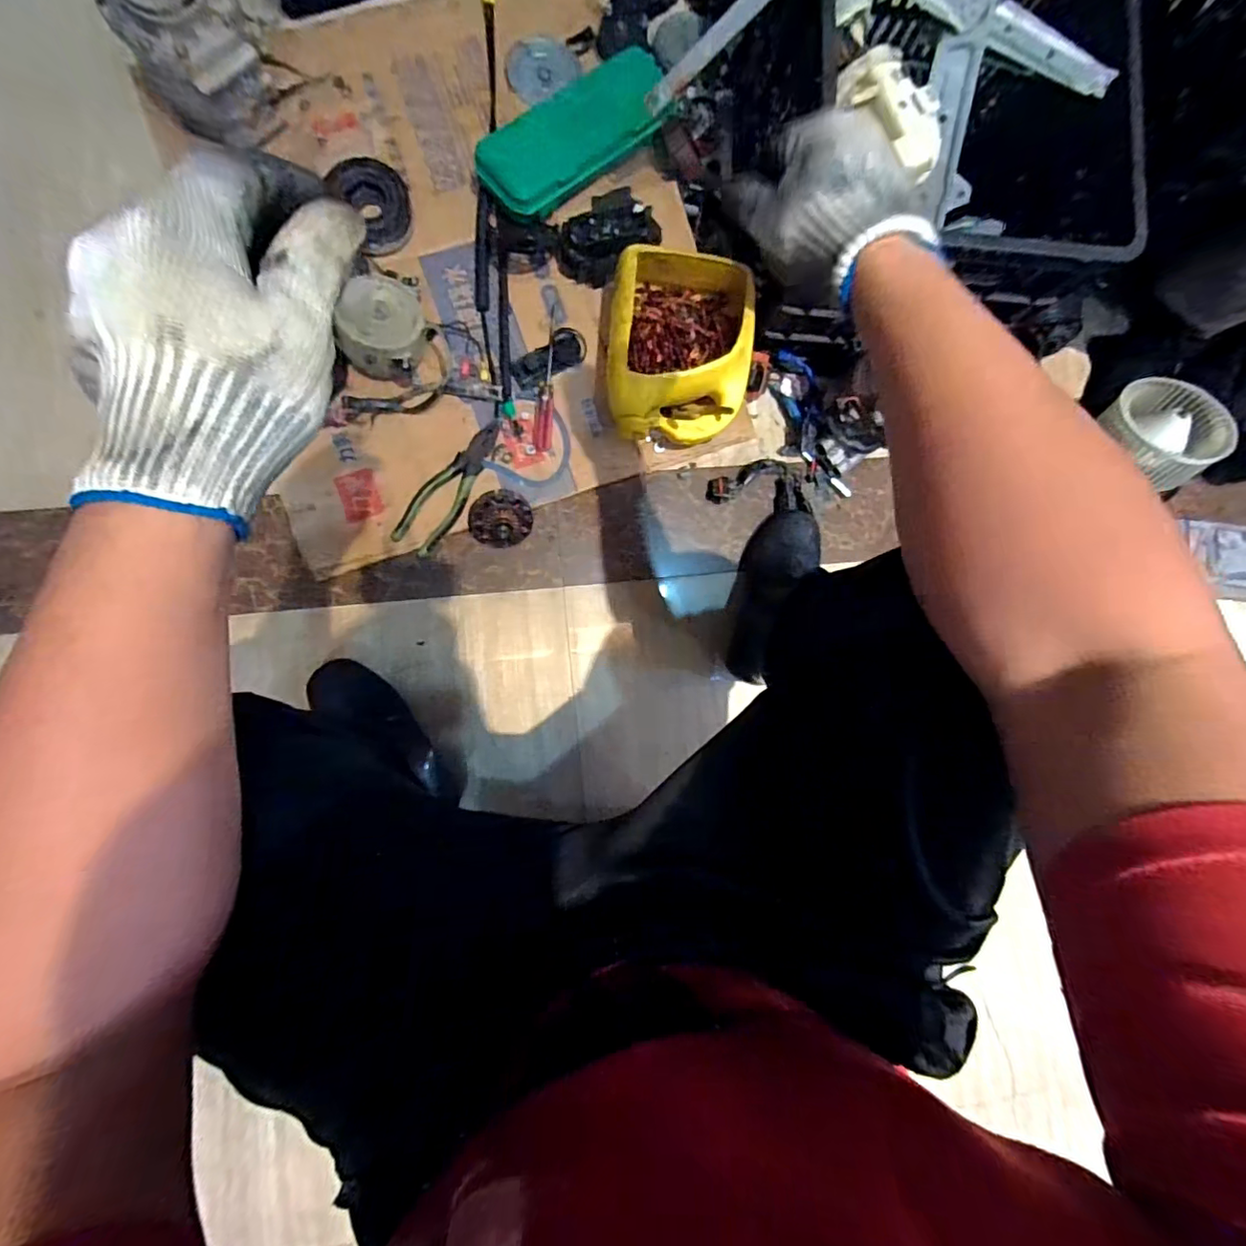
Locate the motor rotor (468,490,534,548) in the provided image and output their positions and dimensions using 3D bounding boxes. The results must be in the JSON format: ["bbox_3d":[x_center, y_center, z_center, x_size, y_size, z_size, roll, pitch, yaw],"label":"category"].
[{"bbox_3d":[-0.160,-0.134,0.731,0.081,0.055,0.064,-7,89,-7],"label":"motor rotor"}]

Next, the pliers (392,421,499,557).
[{"bbox_3d":[-0.221,-0.178,0.732,0.058,0.024,0.195,38,84,-4],"label":"pliers"}]

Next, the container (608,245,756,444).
[{"bbox_3d":[0.073,-0.354,0.741,0.178,0.101,0.215,5,87,-6],"label":"container"}]

